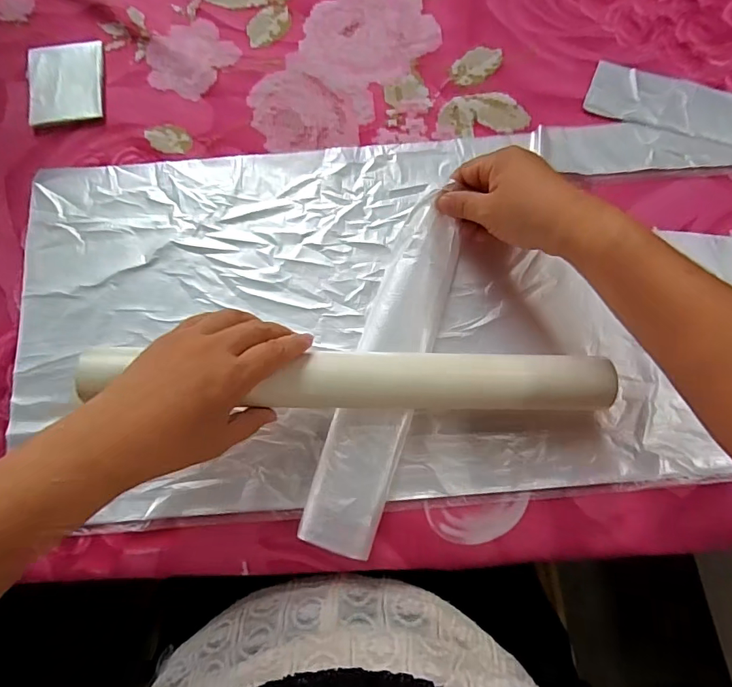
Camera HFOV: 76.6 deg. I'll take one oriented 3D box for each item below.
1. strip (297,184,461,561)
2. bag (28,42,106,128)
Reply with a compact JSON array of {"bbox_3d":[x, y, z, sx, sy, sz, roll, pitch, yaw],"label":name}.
[{"bbox_3d":[0.017,0.018,0.348,0.054,0.019,0.264,16,80,4],"label":"strip"},{"bbox_3d":[-0.272,-0.236,0.420,0.065,0.006,0.077,-10,79,-1],"label":"bag"}]

